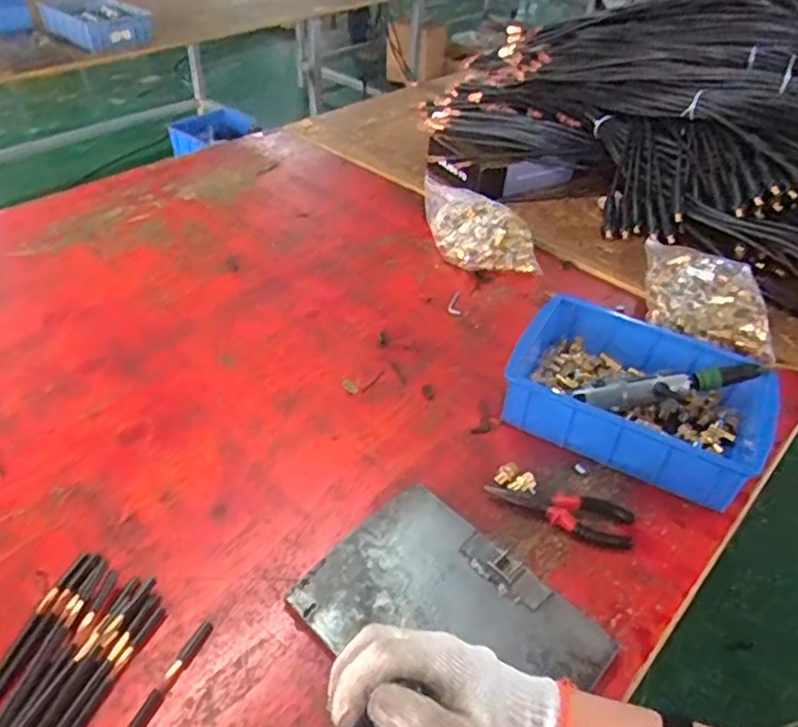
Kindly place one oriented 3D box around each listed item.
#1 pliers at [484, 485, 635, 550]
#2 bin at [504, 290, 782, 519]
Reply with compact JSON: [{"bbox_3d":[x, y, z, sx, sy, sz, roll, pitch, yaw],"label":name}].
[{"bbox_3d":[0.178,0.159,0.701,0.158,0.021,0.048,11,42,7],"label":"pliers"},{"bbox_3d":[0.295,0.044,0.800,0.310,0.088,0.199,21,44,18],"label":"bin"}]

